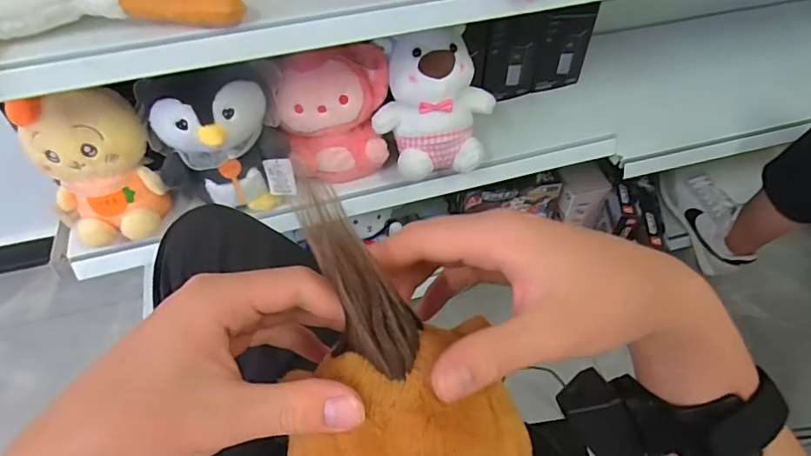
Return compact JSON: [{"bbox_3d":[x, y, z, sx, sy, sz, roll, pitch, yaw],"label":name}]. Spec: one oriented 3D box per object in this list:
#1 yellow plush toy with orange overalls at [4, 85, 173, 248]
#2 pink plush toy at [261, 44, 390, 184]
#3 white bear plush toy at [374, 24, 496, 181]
[{"bbox_3d":[-0.427,-0.091,0.699,0.148,0.216,0.105,-17,37,-13],"label":"yellow plush toy with orange overalls"},{"bbox_3d":[-0.113,-0.168,0.773,0.177,0.181,0.088,-5,52,-4],"label":"pink plush toy"},{"bbox_3d":[0.049,-0.179,0.753,0.156,0.184,0.114,7,53,6],"label":"white bear plush toy"}]

